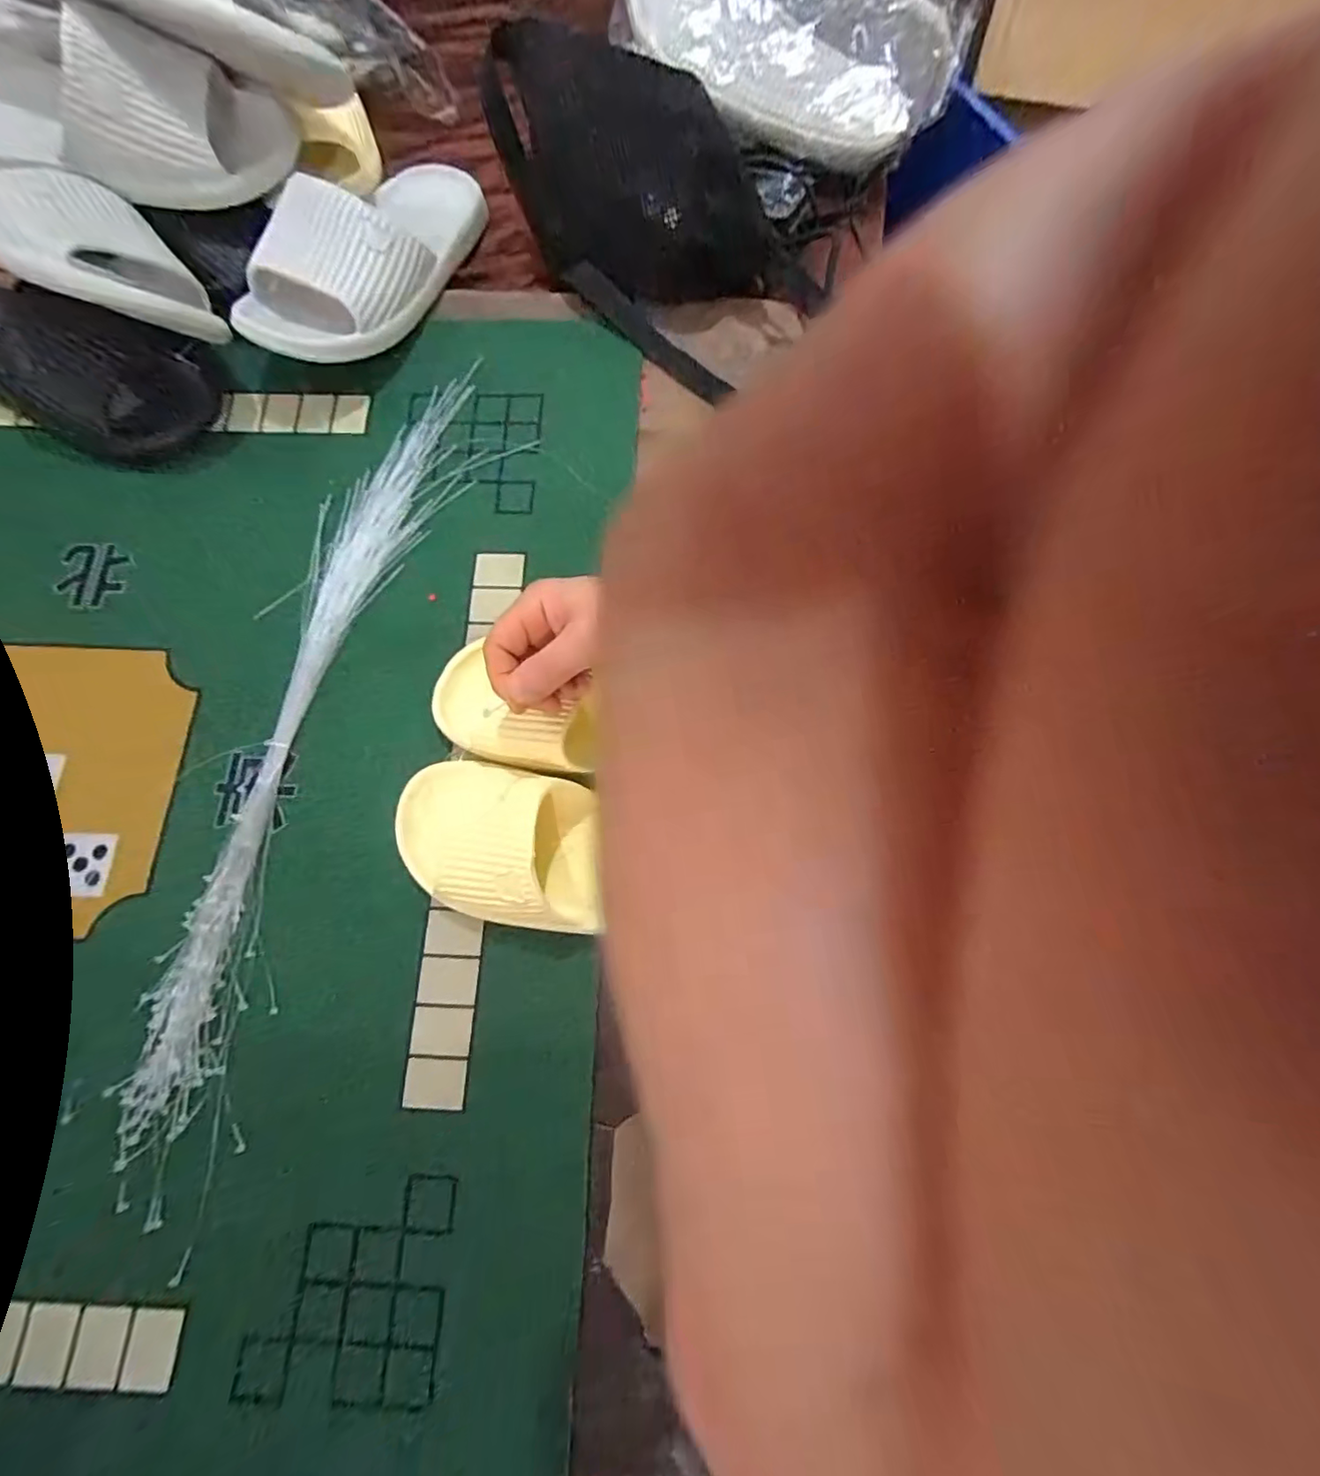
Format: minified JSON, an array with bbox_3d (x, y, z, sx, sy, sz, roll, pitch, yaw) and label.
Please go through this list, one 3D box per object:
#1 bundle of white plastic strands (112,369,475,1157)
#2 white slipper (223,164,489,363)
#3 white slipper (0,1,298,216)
[{"bbox_3d":[-0.265,-0.028,0.428,0.072,0.022,0.596,15,78,5],"label":"bundle of white plastic strands"},{"bbox_3d":[-0.238,-0.434,0.492,0.111,0.076,0.289,21,63,6],"label":"white slipper"},{"bbox_3d":[-0.421,-0.481,0.434,0.247,0.074,0.128,10,78,3],"label":"white slipper"}]

